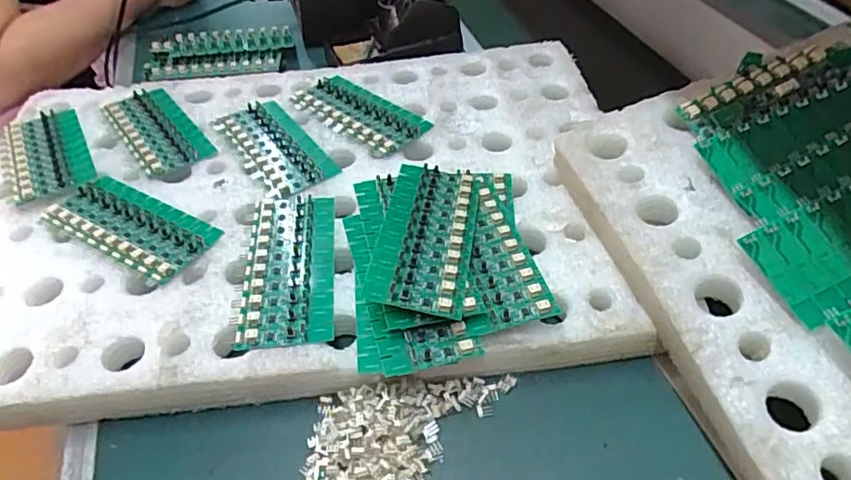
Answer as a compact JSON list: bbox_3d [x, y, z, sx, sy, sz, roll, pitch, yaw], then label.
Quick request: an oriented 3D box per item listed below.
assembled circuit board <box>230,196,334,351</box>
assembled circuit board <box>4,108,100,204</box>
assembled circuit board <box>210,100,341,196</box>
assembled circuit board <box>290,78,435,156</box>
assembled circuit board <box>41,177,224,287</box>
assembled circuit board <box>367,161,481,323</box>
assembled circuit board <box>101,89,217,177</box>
[{"bbox_3d":[-0.101,0.016,0.414,0.066,0.007,0.136,-6,46,-3],"label":"assembled circuit board"},{"bbox_3d":[-0.337,-0.079,0.510,0.065,0.012,0.139,-24,50,-19],"label":"assembled circuit board"},{"bbox_3d":[-0.133,-0.085,0.511,0.067,0.009,0.138,-28,51,-22],"label":"assembled circuit board"},{"bbox_3d":[-0.063,-0.122,0.545,0.136,0.010,0.066,31,55,28],"label":"assembled circuit board"},{"bbox_3d":[-0.228,-0.012,0.445,0.136,0.010,0.062,22,51,22],"label":"assembled circuit board"},{"bbox_3d":[0.001,-0.006,0.399,0.065,0.009,0.139,11,44,1],"label":"assembled circuit board"},{"bbox_3d":[-0.252,-0.105,0.537,0.062,0.012,0.135,-30,52,-24],"label":"assembled circuit board"}]

